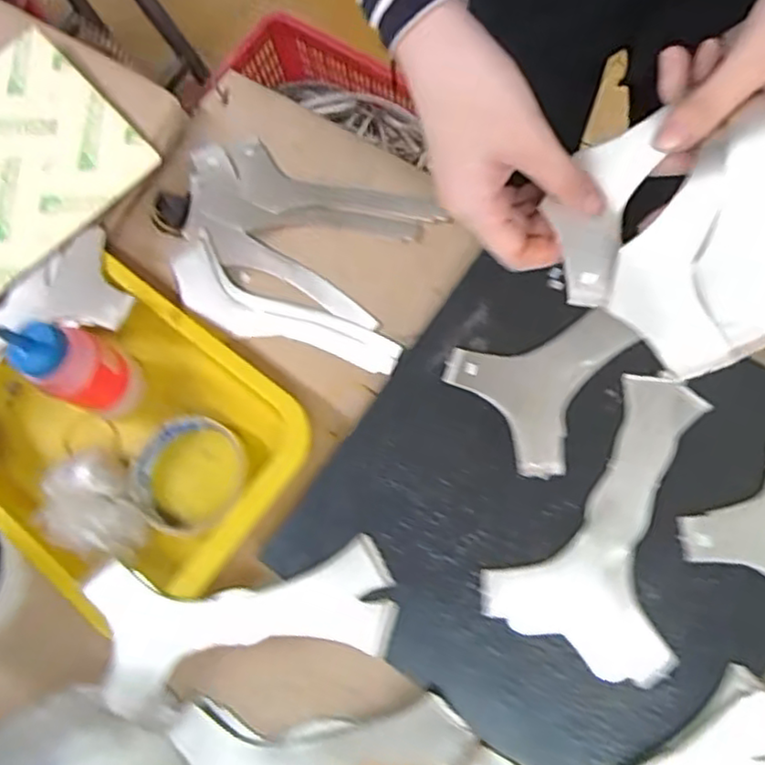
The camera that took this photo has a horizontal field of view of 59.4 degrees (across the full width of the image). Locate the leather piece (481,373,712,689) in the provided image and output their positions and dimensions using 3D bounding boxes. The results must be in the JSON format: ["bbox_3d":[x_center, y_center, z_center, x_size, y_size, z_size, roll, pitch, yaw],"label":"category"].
[{"bbox_3d":[0.154,0.085,0.435,0.111,0.009,0.188,26,79,12],"label":"leather piece"}]

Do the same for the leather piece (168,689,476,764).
[{"bbox_3d":[-0.040,0.238,0.430,0.184,0.033,0.093,-17,73,1],"label":"leather piece"}]

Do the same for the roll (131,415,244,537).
[{"bbox_3d":[-0.140,0.066,0.483,0.083,0.029,0.084,-2,74,6],"label":"roll"}]

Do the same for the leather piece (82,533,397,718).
[{"bbox_3d":[-0.089,0.151,0.434,0.186,0.020,0.086,-12,74,3],"label":"leather piece"}]

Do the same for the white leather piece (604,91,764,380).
[{"bbox_3d":[0.170,-0.052,0.326,0.108,0.012,0.101,44,114,-12],"label":"white leather piece"}]

